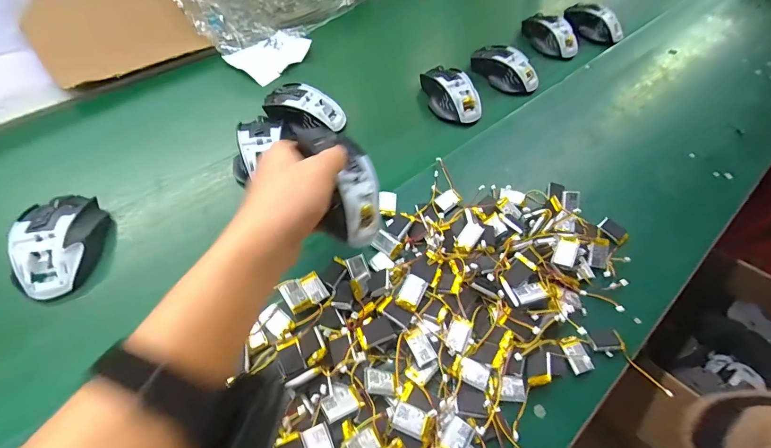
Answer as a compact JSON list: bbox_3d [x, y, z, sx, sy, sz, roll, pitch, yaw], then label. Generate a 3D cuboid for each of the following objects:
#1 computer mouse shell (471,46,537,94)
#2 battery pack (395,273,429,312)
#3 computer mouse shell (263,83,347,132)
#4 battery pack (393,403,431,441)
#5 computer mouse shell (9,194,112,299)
[{"bbox_3d":[0.192,-0.255,0.598,0.051,0.040,0.118,-34,64,-25],"label":"computer mouse shell"},{"bbox_3d":[0.025,0.065,0.344,0.021,0.011,0.032,26,57,13],"label":"battery pack"},{"bbox_3d":[-0.112,-0.161,0.511,0.113,0.037,0.054,19,56,9],"label":"computer mouse shell"},{"bbox_3d":[0.021,0.156,0.292,0.027,0.004,0.020,24,55,4],"label":"battery pack"},{"bbox_3d":[-0.333,0.018,0.374,0.073,0.039,0.113,-11,56,-12],"label":"computer mouse shell"}]

